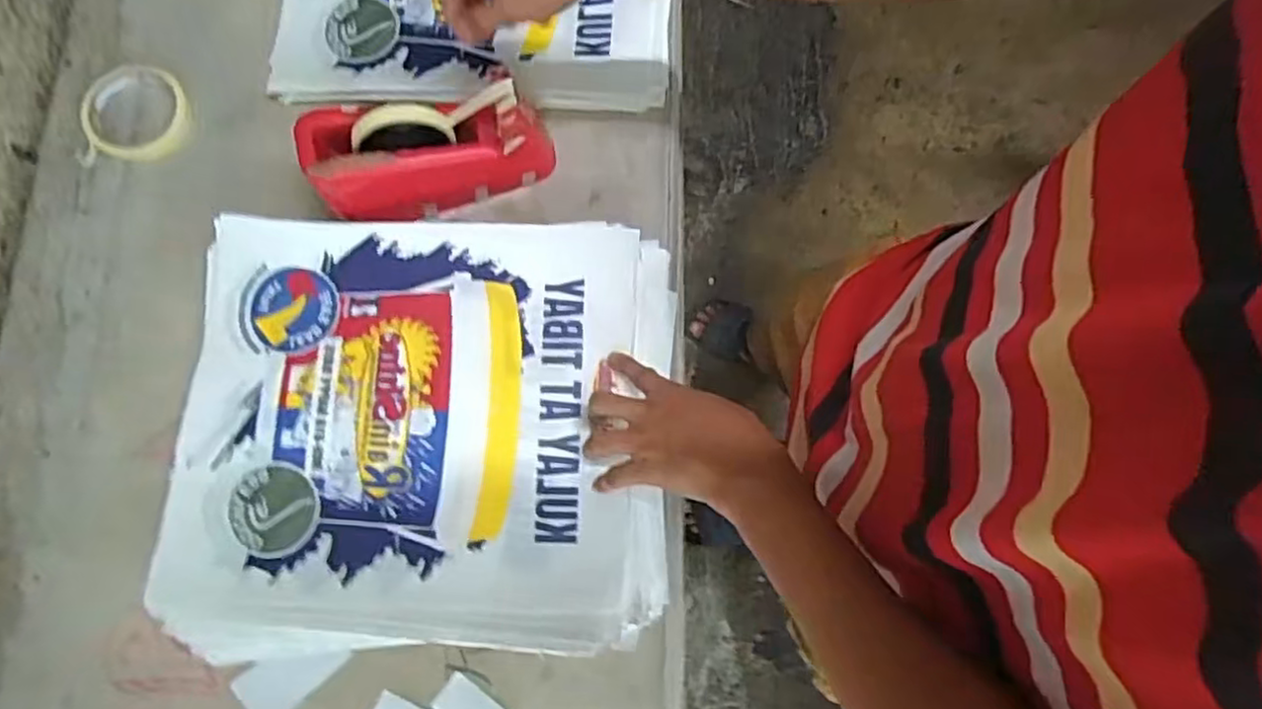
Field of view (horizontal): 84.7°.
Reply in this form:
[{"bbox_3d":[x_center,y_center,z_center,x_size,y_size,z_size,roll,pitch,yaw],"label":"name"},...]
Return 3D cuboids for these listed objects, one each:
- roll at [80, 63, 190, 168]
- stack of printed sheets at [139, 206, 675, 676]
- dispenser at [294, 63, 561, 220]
[{"bbox_3d":[-0.474,-0.231,0.661,0.096,0.014,0.097,-8,77,-1],"label":"roll"},{"bbox_3d":[-0.172,0.060,0.586,0.398,0.044,0.348,0,77,1],"label":"stack of printed sheets"},{"bbox_3d":[-0.171,-0.177,0.602,0.197,0.109,0.068,-14,77,-2],"label":"dispenser"}]

